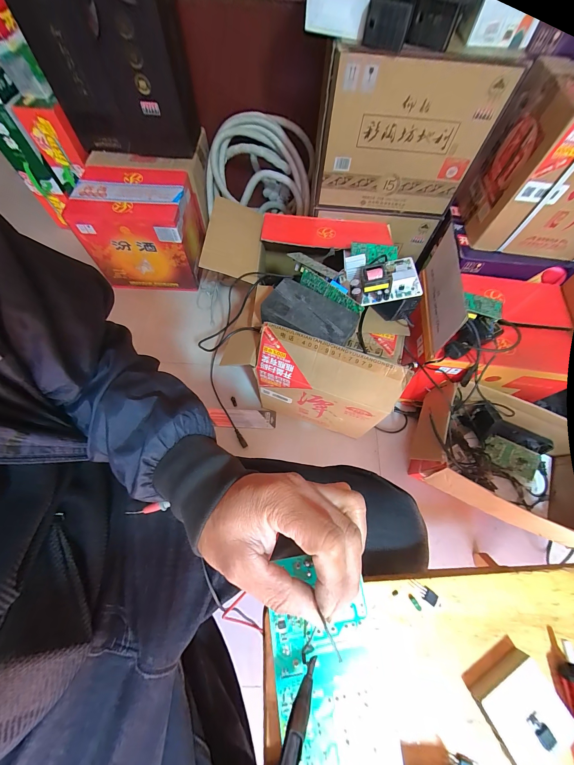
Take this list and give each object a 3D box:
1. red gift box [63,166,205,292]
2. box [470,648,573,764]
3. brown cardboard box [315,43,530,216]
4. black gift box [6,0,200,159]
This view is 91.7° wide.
[{"bbox_3d":[-0.490,-0.517,0.976,0.333,0.307,0.251,5,66,0],"label":"red gift box"},{"bbox_3d":[0.174,0.243,0.205,0.054,0.018,0.049,-25,70,-13],"label":"box"},{"bbox_3d":[0.271,-0.630,0.716,0.376,0.308,0.187,-4,66,-4],"label":"brown cardboard box"},{"bbox_3d":[-0.455,-0.851,0.765,0.370,0.346,0.159,13,66,3],"label":"black gift box"}]

